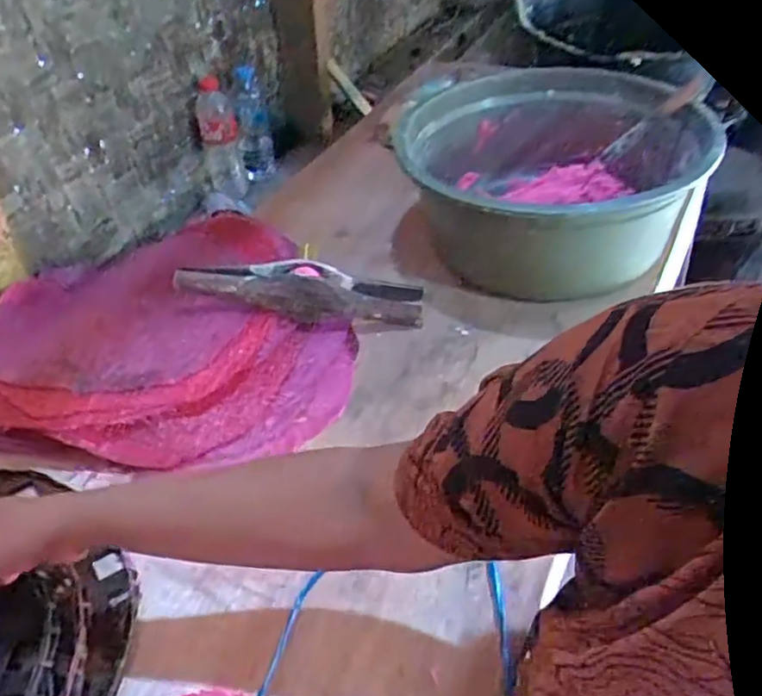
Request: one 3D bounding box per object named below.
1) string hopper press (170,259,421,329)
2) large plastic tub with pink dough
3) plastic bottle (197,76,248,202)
[{"bbox_3d":[-0.100,-0.075,0.878,0.320,0.047,0.079,7,41,-14],"label":"string hopper press"},{"bbox_3d":[0.233,-0.237,0.959,0.376,0.178,0.382,-2,43,2],"label":"large plastic tub with pink dough"},{"bbox_3d":[-0.297,-0.388,1.249,0.071,0.217,0.068,-16,22,-12],"label":"plastic bottle"}]

